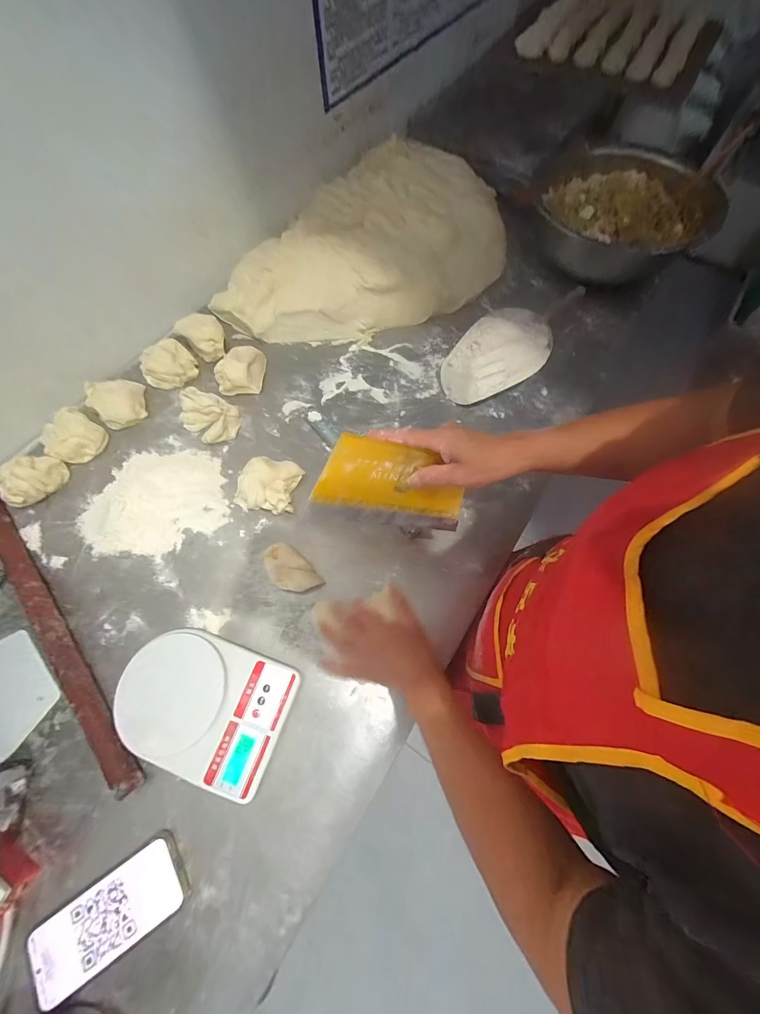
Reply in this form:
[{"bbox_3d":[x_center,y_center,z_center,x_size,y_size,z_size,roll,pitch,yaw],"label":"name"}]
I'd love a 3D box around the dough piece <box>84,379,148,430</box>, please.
[{"bbox_3d":[-0.465,-0.184,0.634,0.082,0.040,0.083,-16,68,-7],"label":"dough piece"}]

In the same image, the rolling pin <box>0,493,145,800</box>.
[{"bbox_3d":[-0.477,0.148,0.506,0.037,0.032,0.545,-38,73,-15],"label":"rolling pin"}]

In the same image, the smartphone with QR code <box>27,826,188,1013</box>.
[{"bbox_3d":[-0.296,0.448,0.392,0.157,0.016,0.073,-33,71,-13],"label":"smartphone with QR code"}]

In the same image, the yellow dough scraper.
[{"bbox_3d":[0.018,-0.020,0.429,0.187,0.124,0.007,9,45,-15],"label":"yellow dough scraper"}]

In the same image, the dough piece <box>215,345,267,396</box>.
[{"bbox_3d":[-0.261,-0.264,0.668,0.078,0.053,0.098,2,67,0],"label":"dough piece"}]

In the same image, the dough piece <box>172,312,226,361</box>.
[{"bbox_3d":[-0.342,-0.330,0.686,0.093,0.053,0.056,35,71,13],"label":"dough piece"}]

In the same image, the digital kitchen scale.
[{"bbox_3d":[-0.226,0.251,0.459,0.207,0.044,0.151,18,68,7],"label":"digital kitchen scale"}]

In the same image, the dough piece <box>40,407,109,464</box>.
[{"bbox_3d":[-0.523,-0.119,0.604,0.087,0.050,0.081,0,67,-1],"label":"dough piece"}]

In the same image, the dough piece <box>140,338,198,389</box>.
[{"bbox_3d":[-0.395,-0.264,0.664,0.088,0.047,0.072,-38,72,-15],"label":"dough piece"}]

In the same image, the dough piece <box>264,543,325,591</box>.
[{"bbox_3d":[-0.130,0.095,0.526,0.084,0.036,0.052,34,71,13],"label":"dough piece"}]

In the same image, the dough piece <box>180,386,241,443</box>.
[{"bbox_3d":[-0.296,-0.160,0.620,0.086,0.057,0.077,34,71,13],"label":"dough piece"}]

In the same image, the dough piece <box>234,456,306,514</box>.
[{"bbox_3d":[-0.180,-0.040,0.574,0.091,0.055,0.086,8,67,3],"label":"dough piece"}]

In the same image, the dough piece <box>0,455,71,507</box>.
[{"bbox_3d":[-0.564,-0.049,0.574,0.077,0.053,0.092,31,70,12],"label":"dough piece"}]

